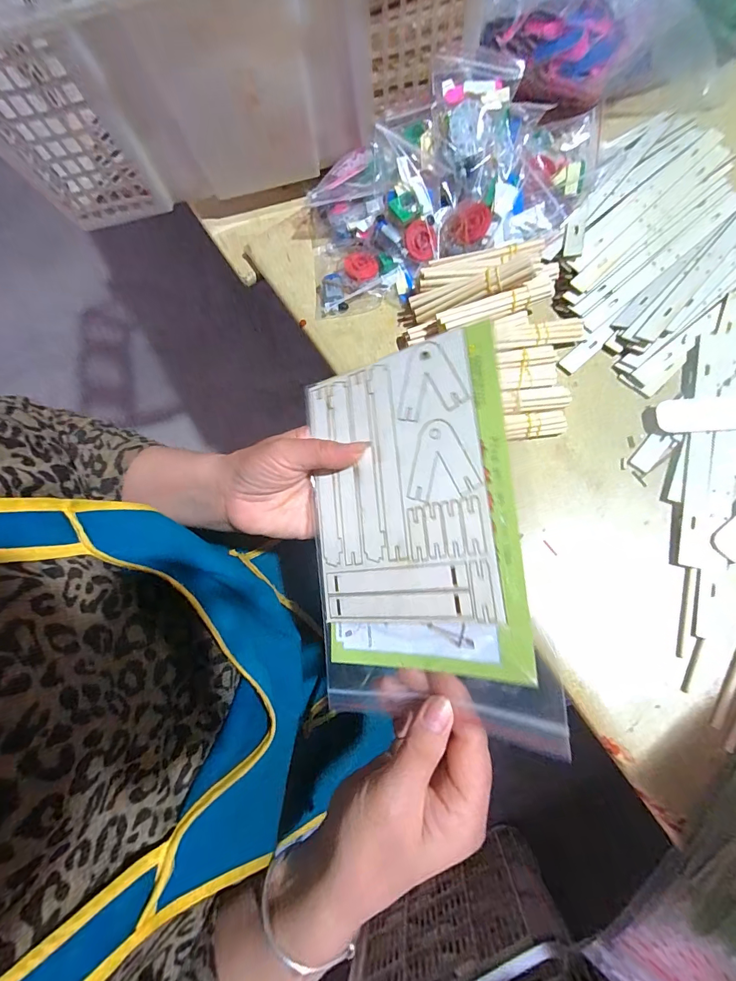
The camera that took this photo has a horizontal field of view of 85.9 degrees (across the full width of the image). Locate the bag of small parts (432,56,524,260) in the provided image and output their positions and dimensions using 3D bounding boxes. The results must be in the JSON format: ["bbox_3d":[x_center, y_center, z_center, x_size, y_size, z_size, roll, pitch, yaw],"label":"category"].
[{"bbox_3d":[0.102,-0.307,0.368,0.080,0.028,0.166,-1,94,0],"label":"bag of small parts"}]

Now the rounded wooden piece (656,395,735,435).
[{"bbox_3d":[0.290,-0.062,0.315,0.102,0.004,0.030,-3,77,12],"label":"rounded wooden piece"}]

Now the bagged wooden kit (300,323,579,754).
[{"bbox_3d":[0.025,0.023,0.259,0.149,0.008,0.233,-11,78,33],"label":"bagged wooden kit"}]

